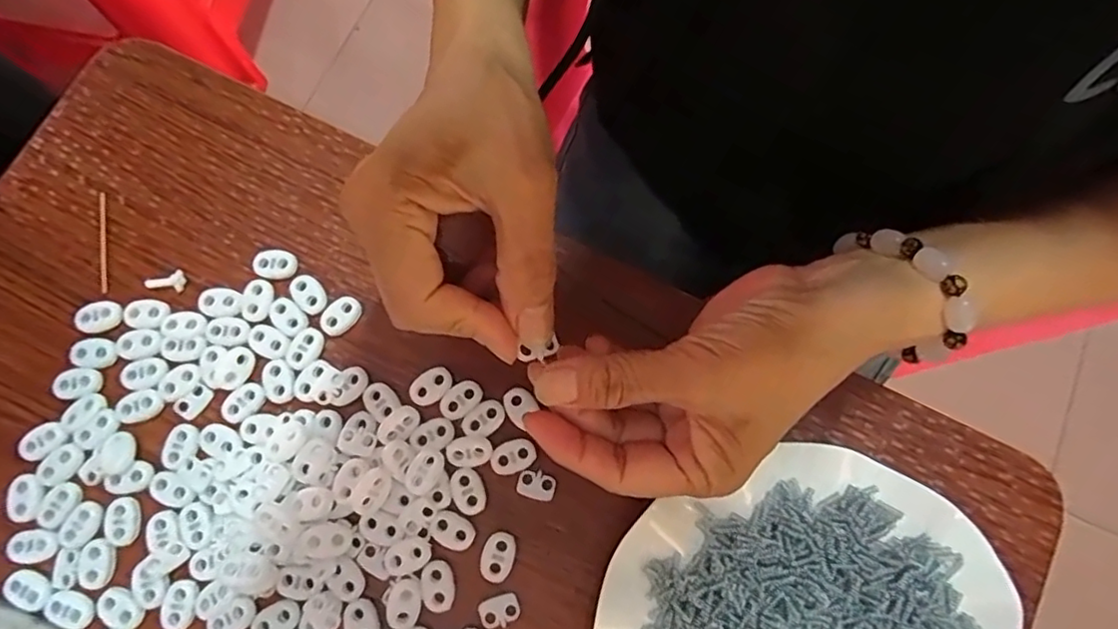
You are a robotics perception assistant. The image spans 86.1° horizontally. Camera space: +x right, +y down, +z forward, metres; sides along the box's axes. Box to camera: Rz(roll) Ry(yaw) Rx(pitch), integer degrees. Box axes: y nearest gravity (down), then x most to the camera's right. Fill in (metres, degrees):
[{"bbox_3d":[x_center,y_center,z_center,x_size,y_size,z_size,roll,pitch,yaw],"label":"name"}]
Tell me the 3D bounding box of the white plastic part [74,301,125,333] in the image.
[{"bbox_3d":[-0.240,0.001,0.311,0.023,0.004,0.015,-6,77,-2],"label":"white plastic part"}]

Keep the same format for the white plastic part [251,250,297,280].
[{"bbox_3d":[-0.153,-0.027,0.321,0.021,0.009,0.014,0,77,-1],"label":"white plastic part"}]

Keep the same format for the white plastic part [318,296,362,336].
[{"bbox_3d":[-0.115,0.001,0.316,0.015,0.004,0.023,38,79,8],"label":"white plastic part"}]

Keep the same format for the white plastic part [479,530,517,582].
[{"bbox_3d":[-0.030,0.116,0.288,0.016,0.004,0.022,21,77,4],"label":"white plastic part"}]

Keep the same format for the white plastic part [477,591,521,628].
[{"bbox_3d":[-0.028,0.141,0.285,0.019,0.004,0.014,-16,78,-4],"label":"white plastic part"}]

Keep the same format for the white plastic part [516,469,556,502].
[{"bbox_3d":[-0.011,0.085,0.297,0.018,0.004,0.014,14,77,3],"label":"white plastic part"}]

